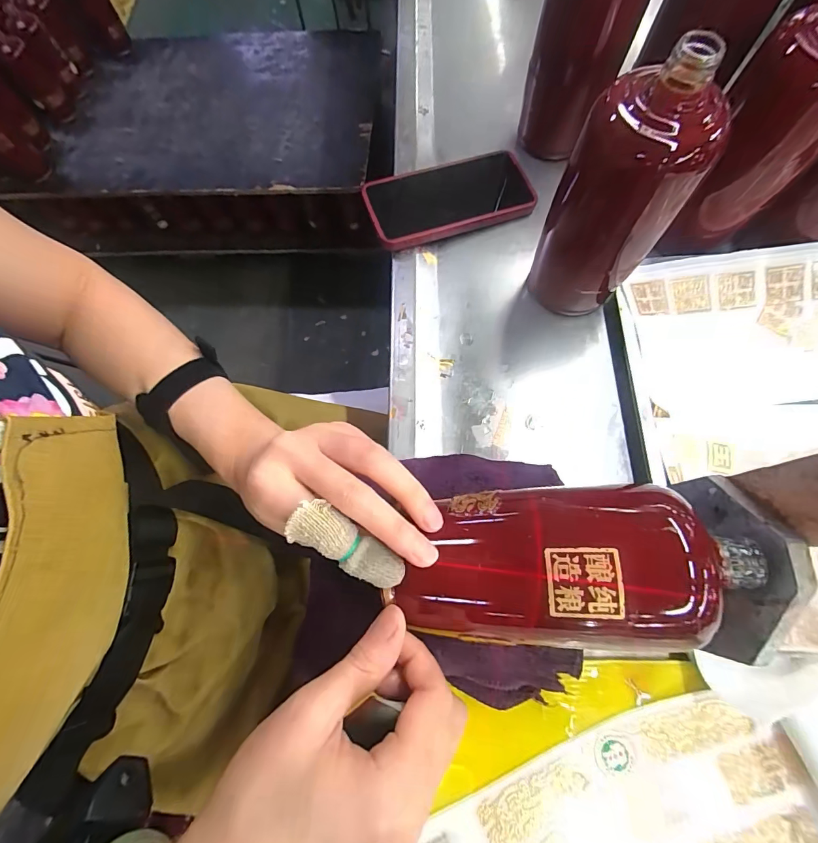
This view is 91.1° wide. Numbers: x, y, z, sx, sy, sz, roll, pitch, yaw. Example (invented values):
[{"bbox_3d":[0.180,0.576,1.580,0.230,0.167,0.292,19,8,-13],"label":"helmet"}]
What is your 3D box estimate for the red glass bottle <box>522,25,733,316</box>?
[{"bbox_3d":[0.150,-0.159,0.300,0.080,0.189,0.064,20,72,9],"label":"red glass bottle"}]

